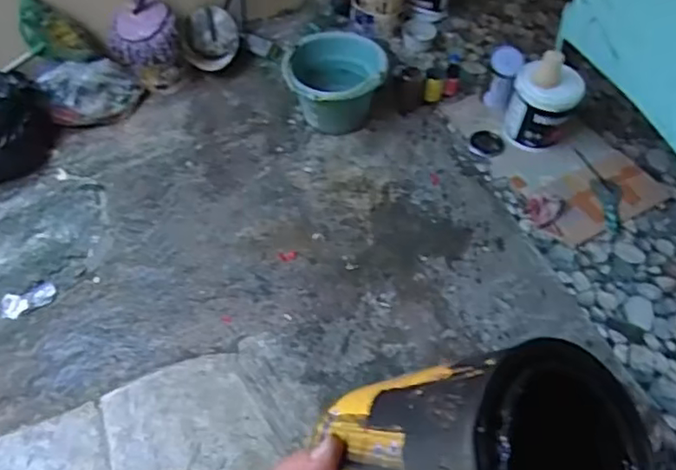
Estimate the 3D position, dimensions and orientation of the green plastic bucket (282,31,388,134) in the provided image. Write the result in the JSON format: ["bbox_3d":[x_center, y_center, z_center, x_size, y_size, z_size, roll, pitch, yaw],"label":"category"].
[{"bbox_3d":[-0.014,-0.416,1.790,0.269,0.199,0.286,2,52,-3],"label":"green plastic bucket"}]

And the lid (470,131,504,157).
[{"bbox_3d":[0.432,-0.265,1.810,0.096,0.009,0.096,2,52,-3],"label":"lid"}]

